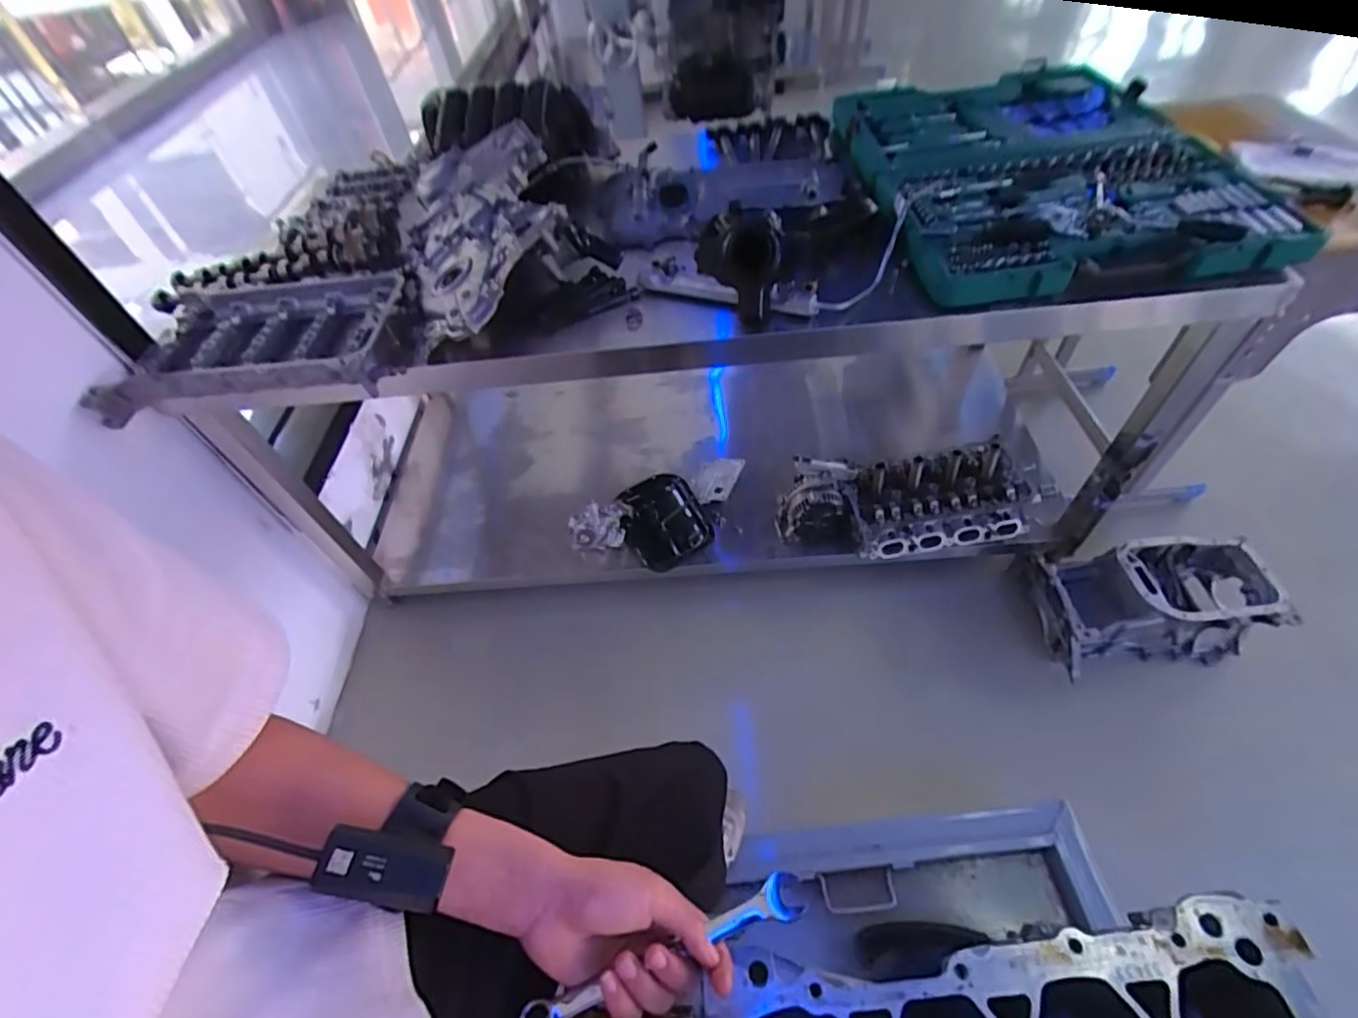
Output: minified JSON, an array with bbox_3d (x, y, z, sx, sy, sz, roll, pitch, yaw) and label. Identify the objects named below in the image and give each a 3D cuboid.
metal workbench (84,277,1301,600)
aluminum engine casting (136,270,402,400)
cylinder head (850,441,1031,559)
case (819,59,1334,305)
[{"bbox_3d":[0.142,-0.312,1.485,2.064,0.828,0.841,-5,51,2],"label":"metal workbench"},{"bbox_3d":[-0.676,-0.292,1.010,0.425,0.055,0.266,-3,52,4],"label":"aluminum engine casting"},{"bbox_3d":[0.597,-0.027,1.385,0.368,0.128,0.216,-5,51,1],"label":"cylinder head"},{"bbox_3d":[0.589,-0.564,0.997,0.537,0.116,0.591,-6,51,1],"label":"case"}]

